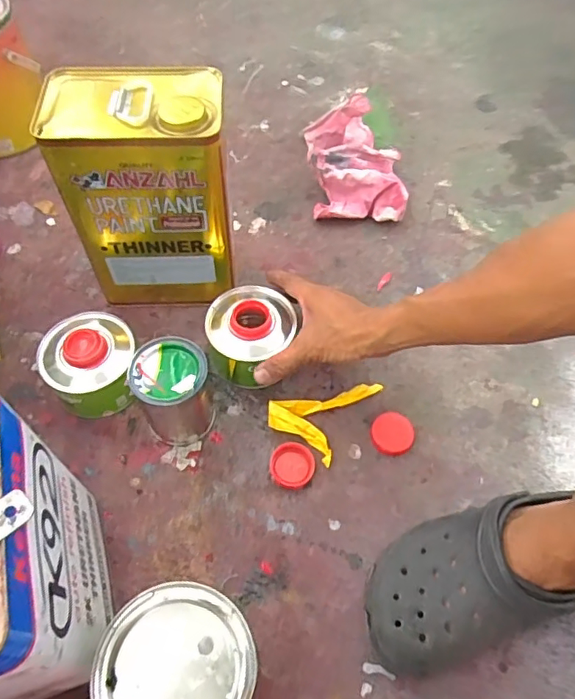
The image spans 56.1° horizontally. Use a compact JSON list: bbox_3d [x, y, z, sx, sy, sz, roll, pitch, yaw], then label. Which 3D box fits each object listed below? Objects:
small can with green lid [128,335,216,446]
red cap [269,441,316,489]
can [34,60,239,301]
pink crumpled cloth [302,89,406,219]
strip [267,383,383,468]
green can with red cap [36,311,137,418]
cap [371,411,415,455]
[{"bbox_3d":[-0.116,0.045,0.560,0.074,0.099,0.077,1,60,-1],"label":"small can with green lid"},{"bbox_3d":[0.005,0.120,0.564,0.045,0.015,0.047,1,60,-1],"label":"red cap"},{"bbox_3d":[-0.143,-0.163,0.604,0.160,0.249,0.110,1,60,-1],"label":"can"},{"bbox_3d":[0.096,-0.273,0.770,0.131,0.085,0.195,0,60,-1],"label":"pink crumpled cloth"},{"bbox_3d":[0.039,0.059,0.597,0.084,0.024,0.113,31,64,15],"label":"strip"},{"bbox_3d":[-0.211,0.016,0.590,0.096,0.076,0.099,1,60,-1],"label":"green can with red cap"},{"bbox_3d":[0.114,0.092,0.589,0.046,0.013,0.046,1,60,-1],"label":"cap"}]

